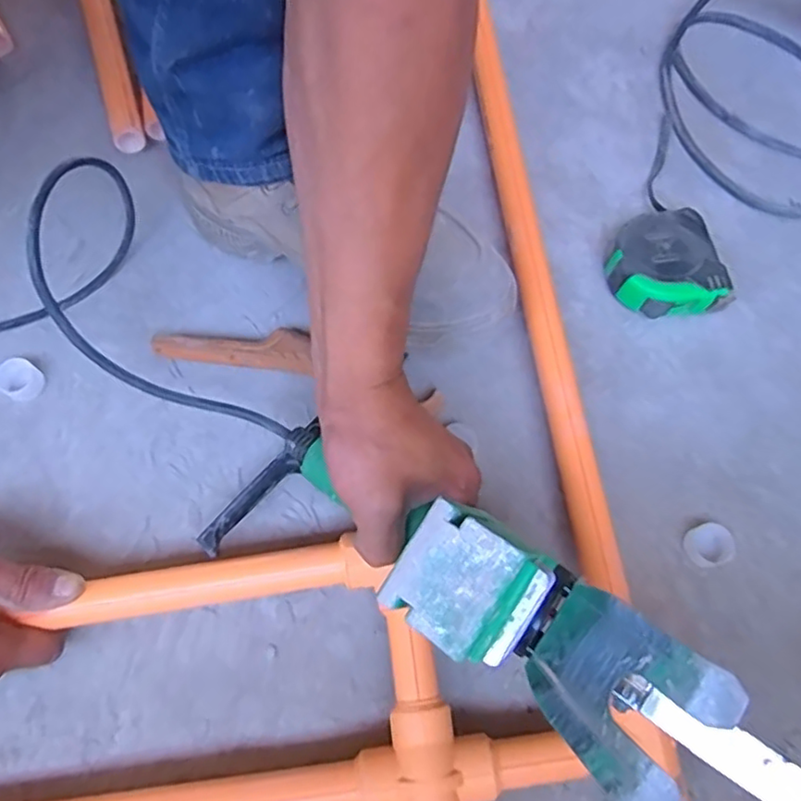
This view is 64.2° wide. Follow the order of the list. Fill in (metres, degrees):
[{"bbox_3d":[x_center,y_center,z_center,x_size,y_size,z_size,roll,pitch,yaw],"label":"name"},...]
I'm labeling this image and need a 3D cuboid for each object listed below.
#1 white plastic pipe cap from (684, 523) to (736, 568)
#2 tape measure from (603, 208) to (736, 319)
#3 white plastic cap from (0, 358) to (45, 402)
[{"bbox_3d":[0.208,0.098,0.432,0.028,0.012,0.027,0,69,-1],"label":"white plastic pipe cap"},{"bbox_3d":[0.206,-0.106,0.503,0.079,0.039,0.089,-14,70,-6],"label":"tape measure"},{"bbox_3d":[-0.281,-0.015,0.472,0.025,0.019,0.028,29,71,10],"label":"white plastic cap"}]

